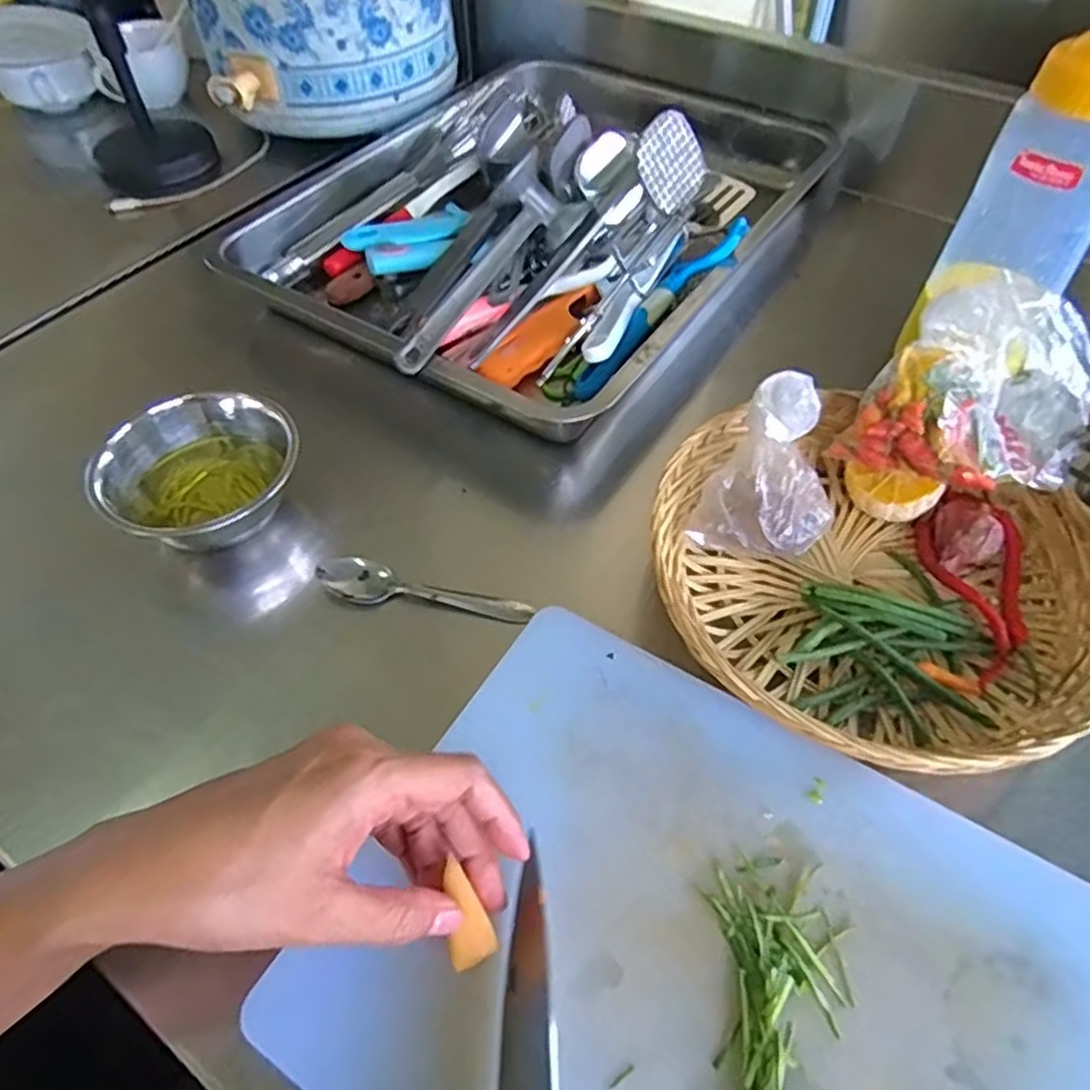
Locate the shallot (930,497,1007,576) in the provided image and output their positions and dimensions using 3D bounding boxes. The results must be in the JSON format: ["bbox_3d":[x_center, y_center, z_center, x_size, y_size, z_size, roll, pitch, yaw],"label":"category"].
[{"bbox_3d":[0.230,-0.006,0.404,0.034,0.027,0.041,33,62,24],"label":"shallot"}]

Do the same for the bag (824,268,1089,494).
[{"bbox_3d":[0.238,-0.082,0.402,0.102,0.073,0.104,32,62,24],"label":"bag"}]

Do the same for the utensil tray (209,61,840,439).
[{"bbox_3d":[0.004,-0.287,0.585,0.338,0.093,0.440,28,60,22],"label":"utensil tray"}]

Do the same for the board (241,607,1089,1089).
[{"bbox_3d":[0.089,0.184,0.285,0.342,0.019,0.224,26,59,21],"label":"board"}]

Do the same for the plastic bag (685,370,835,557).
[{"bbox_3d":[0.122,-0.031,0.395,0.059,0.080,0.078,34,62,25],"label":"plastic bag"}]

